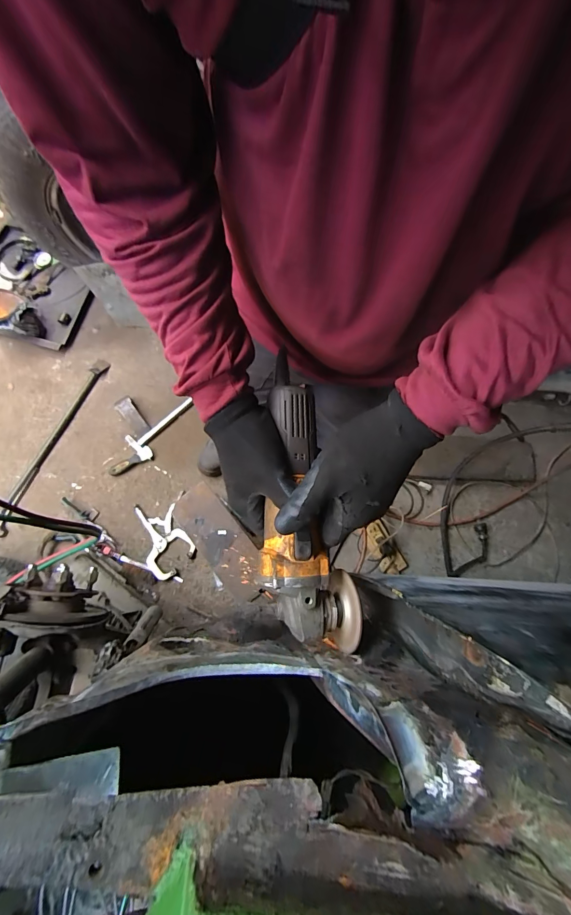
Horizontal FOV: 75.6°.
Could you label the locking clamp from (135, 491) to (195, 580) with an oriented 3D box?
[{"bbox_3d":[-0.387,0.259,1.203,0.149,0.020,0.246,-17,74,-7],"label":"locking clamp"}]

